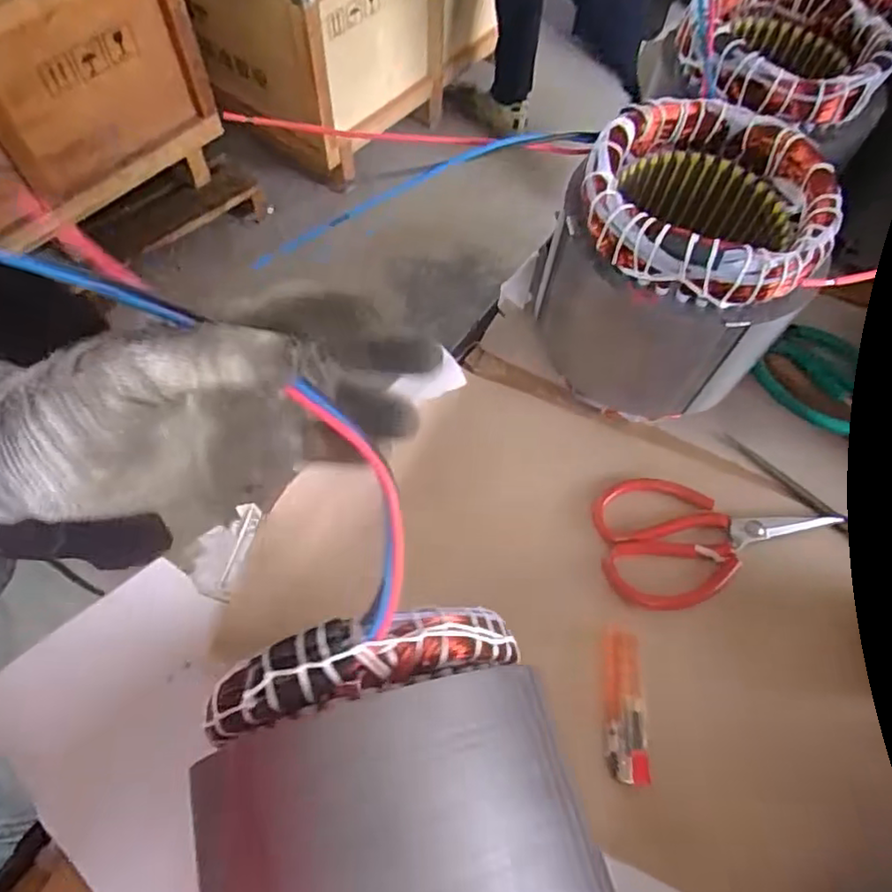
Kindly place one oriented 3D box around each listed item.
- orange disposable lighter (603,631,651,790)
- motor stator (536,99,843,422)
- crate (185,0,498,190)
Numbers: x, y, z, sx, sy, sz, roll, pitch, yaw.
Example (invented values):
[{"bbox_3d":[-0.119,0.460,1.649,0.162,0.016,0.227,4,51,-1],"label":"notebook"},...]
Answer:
[{"bbox_3d":[0.103,0.147,0.367,0.023,0.014,0.084,4,62,1],"label":"orange disposable lighter"},{"bbox_3d":[0.148,-0.117,0.412,0.142,0.142,0.140,27,65,12],"label":"motor stator"},{"bbox_3d":[-0.251,-1.089,1.543,0.496,0.432,0.672,30,65,13],"label":"crate"}]

